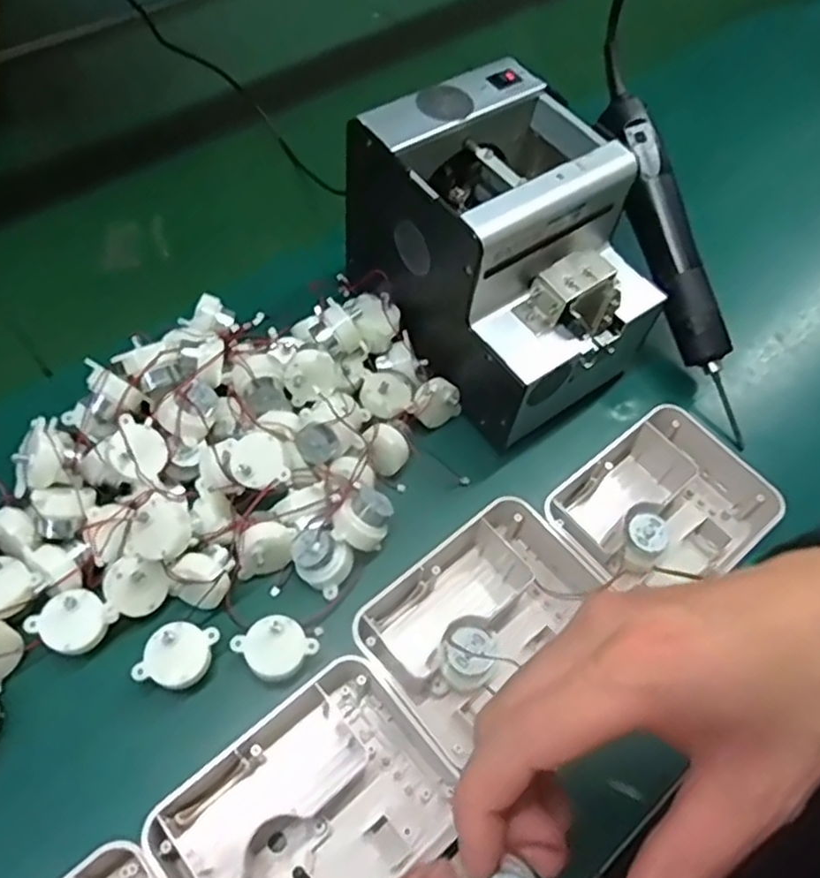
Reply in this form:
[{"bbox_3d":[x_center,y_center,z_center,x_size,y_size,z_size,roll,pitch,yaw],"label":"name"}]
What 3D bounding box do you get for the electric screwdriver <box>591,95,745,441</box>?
[{"bbox_3d":[0.189,-0.123,0.494,0.029,0.028,0.254,-16,86,-13],"label":"electric screwdriver"}]

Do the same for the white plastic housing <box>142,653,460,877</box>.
[{"bbox_3d":[-0.047,0.186,0.341,0.127,0.059,0.098,-36,66,-23],"label":"white plastic housing"}]

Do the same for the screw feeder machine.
[{"bbox_3d":[0.061,-0.116,0.456,0.126,0.155,0.169,-33,65,-22],"label":"screw feeder machine"}]

